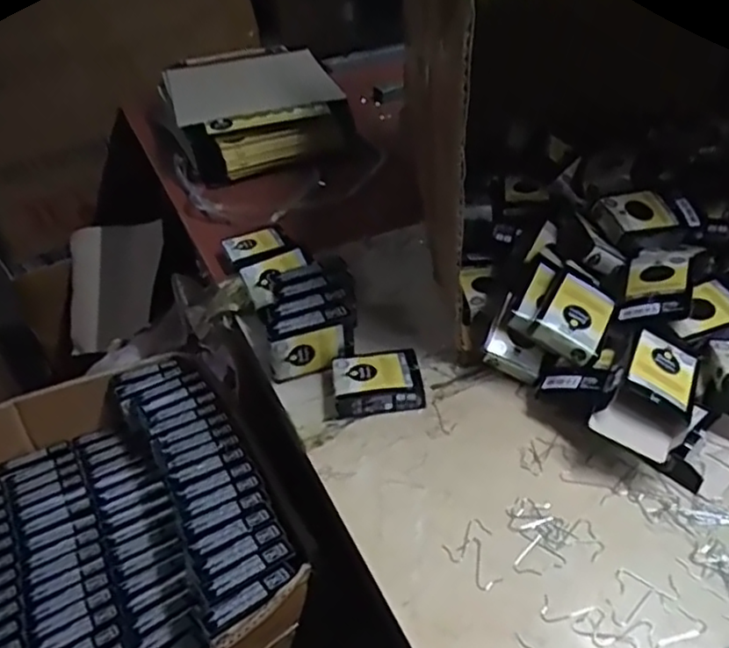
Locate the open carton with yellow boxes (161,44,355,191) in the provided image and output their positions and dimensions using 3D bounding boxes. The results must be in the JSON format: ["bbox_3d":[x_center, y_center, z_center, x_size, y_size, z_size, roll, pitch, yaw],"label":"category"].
[{"bbox_3d":[-0.159,-0.315,0.953,0.245,0.109,0.230,-17,39,-13],"label":"open carton with yellow boxes"}]

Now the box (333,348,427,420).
[{"bbox_3d":[0.011,0.049,0.547,0.072,0.026,0.058,-10,38,-4],"label":"box"}]

